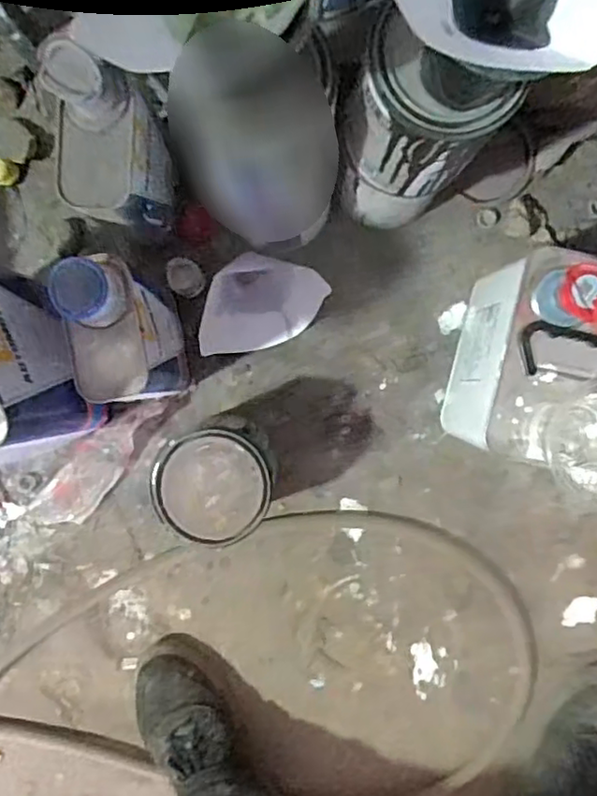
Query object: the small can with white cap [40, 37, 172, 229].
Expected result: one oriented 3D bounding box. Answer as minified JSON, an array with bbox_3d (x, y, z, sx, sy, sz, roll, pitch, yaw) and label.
[{"bbox_3d":[-0.151,-0.200,0.552,0.078,0.156,0.111,-2,92,0],"label":"small can with white cap"}]

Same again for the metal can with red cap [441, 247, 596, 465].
[{"bbox_3d":[0.216,-0.031,0.570,0.113,0.194,0.170,14,92,0],"label":"metal can with red cap"}]

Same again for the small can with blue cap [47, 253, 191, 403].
[{"bbox_3d":[-0.147,-0.057,0.567,0.067,0.216,0.114,-3,92,0],"label":"small can with blue cap"}]

